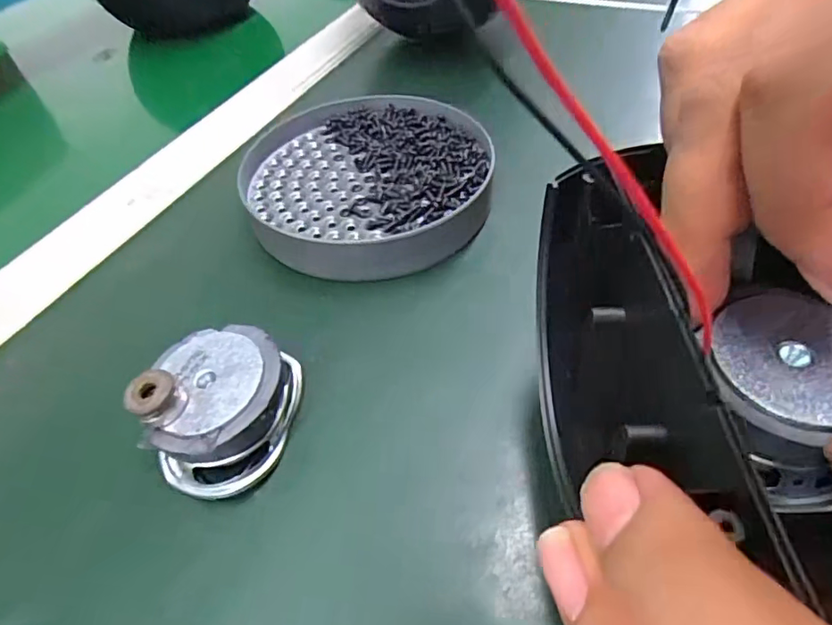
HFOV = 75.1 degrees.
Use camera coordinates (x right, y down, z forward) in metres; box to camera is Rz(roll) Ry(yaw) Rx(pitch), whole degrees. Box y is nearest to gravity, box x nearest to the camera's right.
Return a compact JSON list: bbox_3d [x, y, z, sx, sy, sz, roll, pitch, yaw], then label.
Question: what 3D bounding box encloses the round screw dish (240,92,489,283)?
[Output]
[{"bbox_3d":[-0.021,-0.060,0.248,0.110,0.026,0.110,0,47,0],"label":"round screw dish"}]

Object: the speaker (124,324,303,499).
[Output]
[{"bbox_3d":[-0.062,0.033,0.170,0.046,0.034,0.044,-5,48,-4],"label":"speaker"}]

